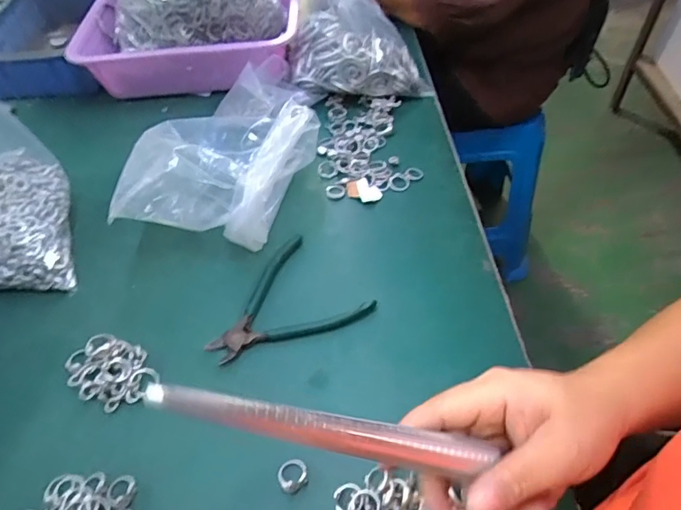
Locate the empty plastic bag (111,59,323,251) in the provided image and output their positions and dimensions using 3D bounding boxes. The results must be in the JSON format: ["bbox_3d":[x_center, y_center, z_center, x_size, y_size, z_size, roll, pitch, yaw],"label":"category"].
[{"bbox_3d":[-0.112,-0.122,0.537,0.154,0.092,0.273,9,52,11],"label":"empty plastic bag"}]

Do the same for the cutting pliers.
[{"bbox_3d":[-0.059,0.048,0.452,0.136,0.009,0.117,-33,56,-22],"label":"cutting pliers"}]

